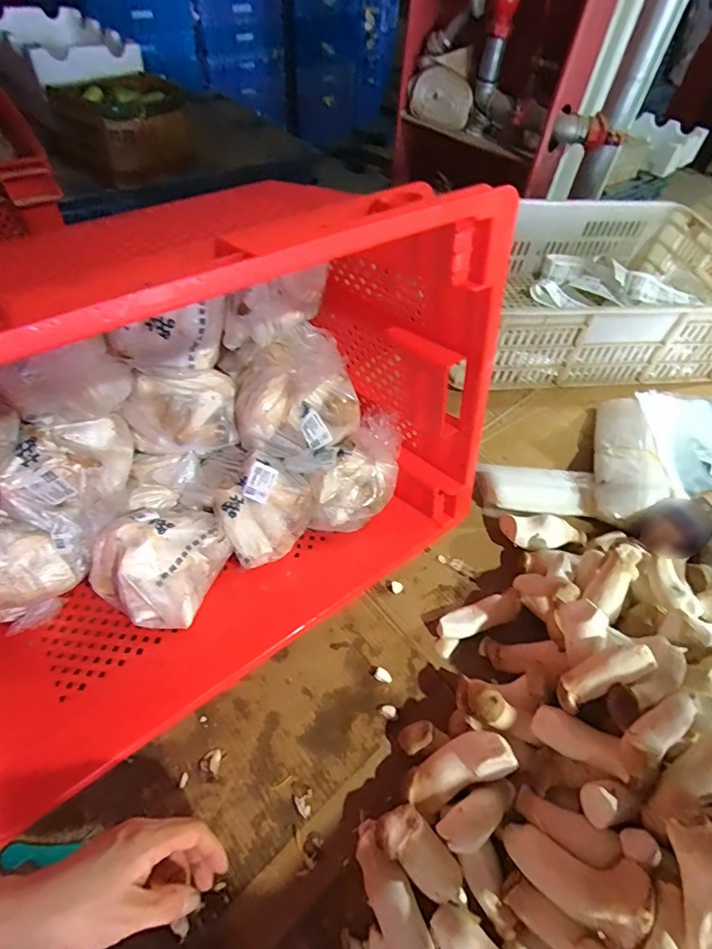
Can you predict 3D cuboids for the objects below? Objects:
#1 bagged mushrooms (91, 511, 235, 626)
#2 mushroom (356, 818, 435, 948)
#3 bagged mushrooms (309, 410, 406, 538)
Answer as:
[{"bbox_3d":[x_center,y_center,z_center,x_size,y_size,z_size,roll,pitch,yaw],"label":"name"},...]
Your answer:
[{"bbox_3d":[-0.221,0.094,0.535,0.116,0.095,0.137,29,56,16],"label":"bagged mushrooms"},{"bbox_3d":[0.032,0.378,0.412,0.039,0.037,0.119,-17,56,-17],"label":"mushroom"},{"bbox_3d":[0.001,0.005,0.617,0.095,0.134,0.132,20,54,10],"label":"bagged mushrooms"}]

